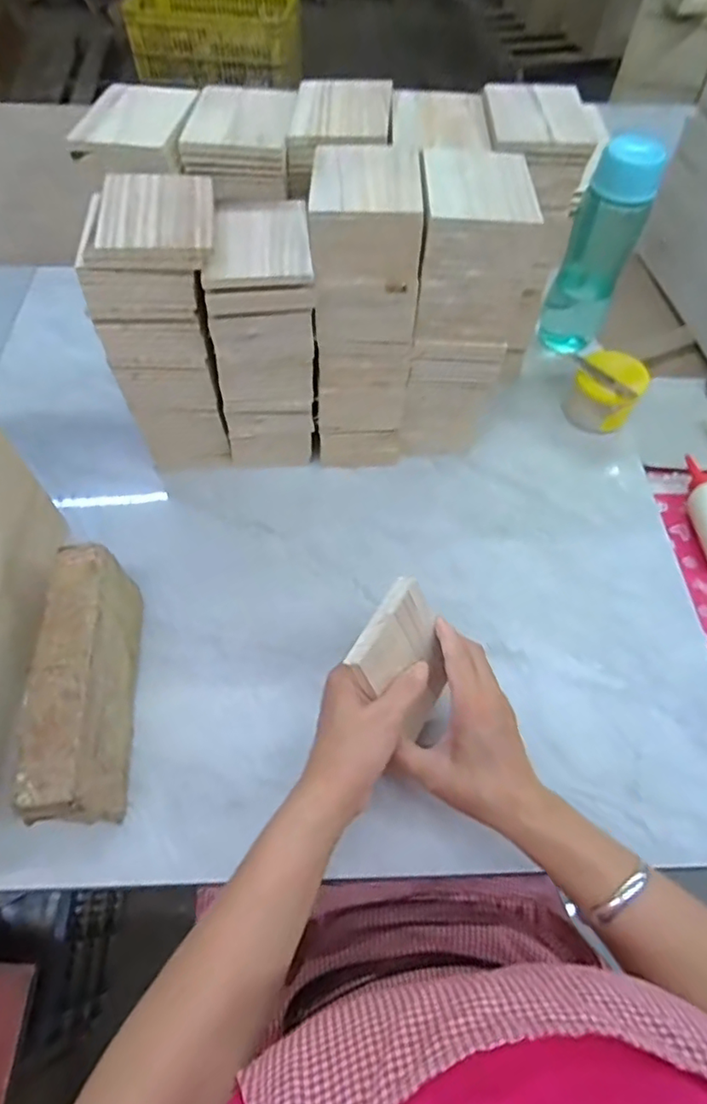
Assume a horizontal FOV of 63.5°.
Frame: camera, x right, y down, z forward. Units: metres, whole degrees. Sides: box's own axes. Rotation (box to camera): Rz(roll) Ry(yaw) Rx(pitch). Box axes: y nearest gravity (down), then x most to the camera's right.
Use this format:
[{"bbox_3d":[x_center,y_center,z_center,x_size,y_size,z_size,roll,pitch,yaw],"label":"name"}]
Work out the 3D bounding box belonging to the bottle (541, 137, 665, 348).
[{"bbox_3d":[0.288,-0.347,0.681,0.073,0.238,0.060,20,61,10],"label":"bottle"}]

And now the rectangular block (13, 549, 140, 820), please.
[{"bbox_3d":[-0.219,0.110,0.472,0.049,0.107,0.207,-4,60,-4],"label":"rectangular block"}]

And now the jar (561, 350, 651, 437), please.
[{"bbox_3d":[0.300,-0.191,0.688,0.078,0.075,0.067,35,65,17],"label":"jar"}]

